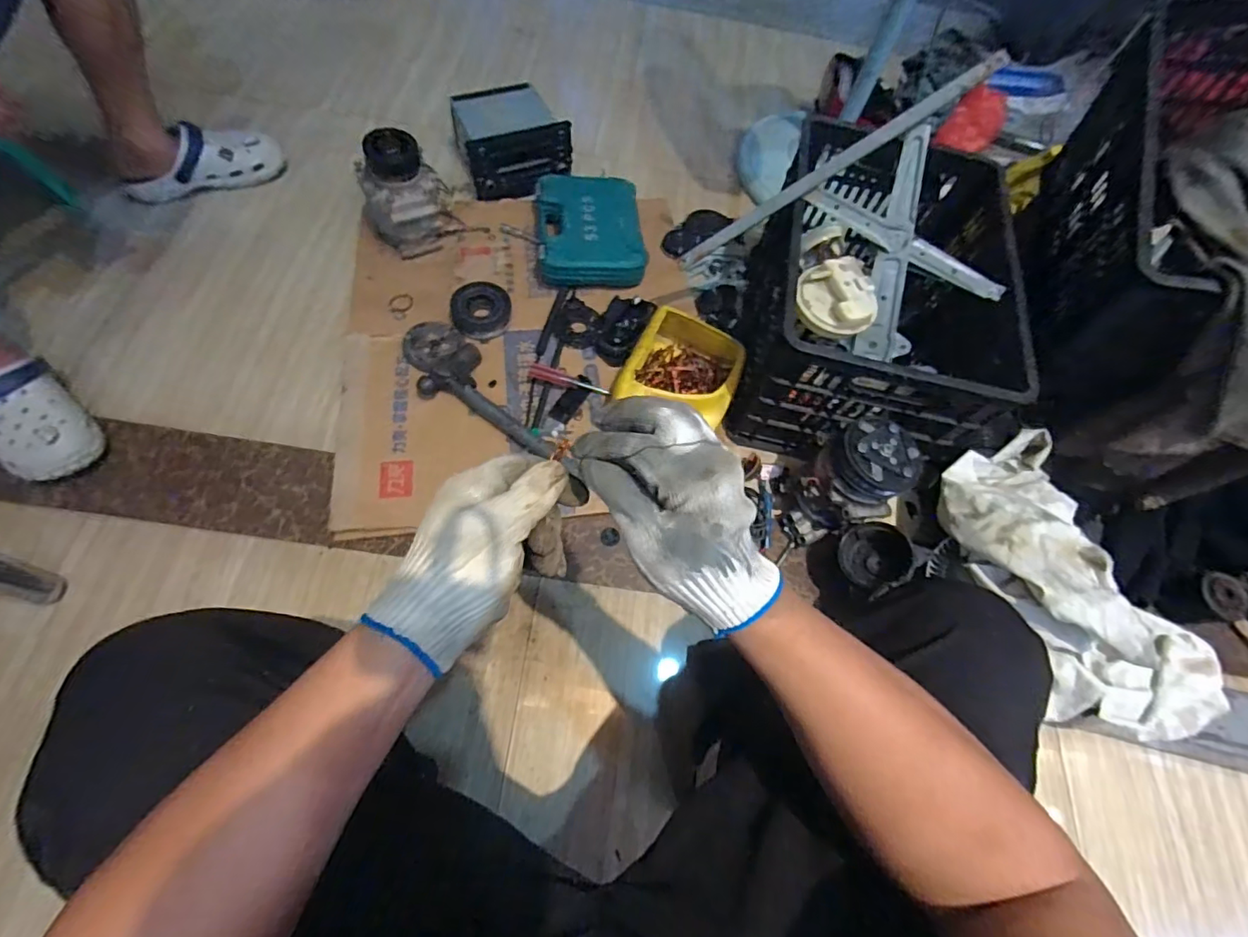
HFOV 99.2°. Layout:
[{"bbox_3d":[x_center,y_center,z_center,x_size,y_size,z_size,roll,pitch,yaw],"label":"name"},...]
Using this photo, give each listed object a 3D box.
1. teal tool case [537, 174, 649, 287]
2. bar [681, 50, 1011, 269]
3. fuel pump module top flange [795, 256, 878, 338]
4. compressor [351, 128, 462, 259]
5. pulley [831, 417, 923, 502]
[{"bbox_3d":[-0.065,-0.451,1.016,0.199,0.063,0.240,-4,64,-5],"label":"teal tool case"},{"bbox_3d":[0.279,-0.418,0.766,0.456,0.026,0.026,-22,58,33],"label":"bar"},{"bbox_3d":[0.301,-0.240,0.757,0.108,0.045,0.109,-2,77,8],"label":"fuel pump module top flange"},{"bbox_3d":[-0.394,-0.510,0.963,0.157,0.188,0.137,-31,72,-20],"label":"compressor"},{"bbox_3d":[0.351,-0.011,0.743,0.107,0.061,0.106,3,66,-6],"label":"pulley"}]

